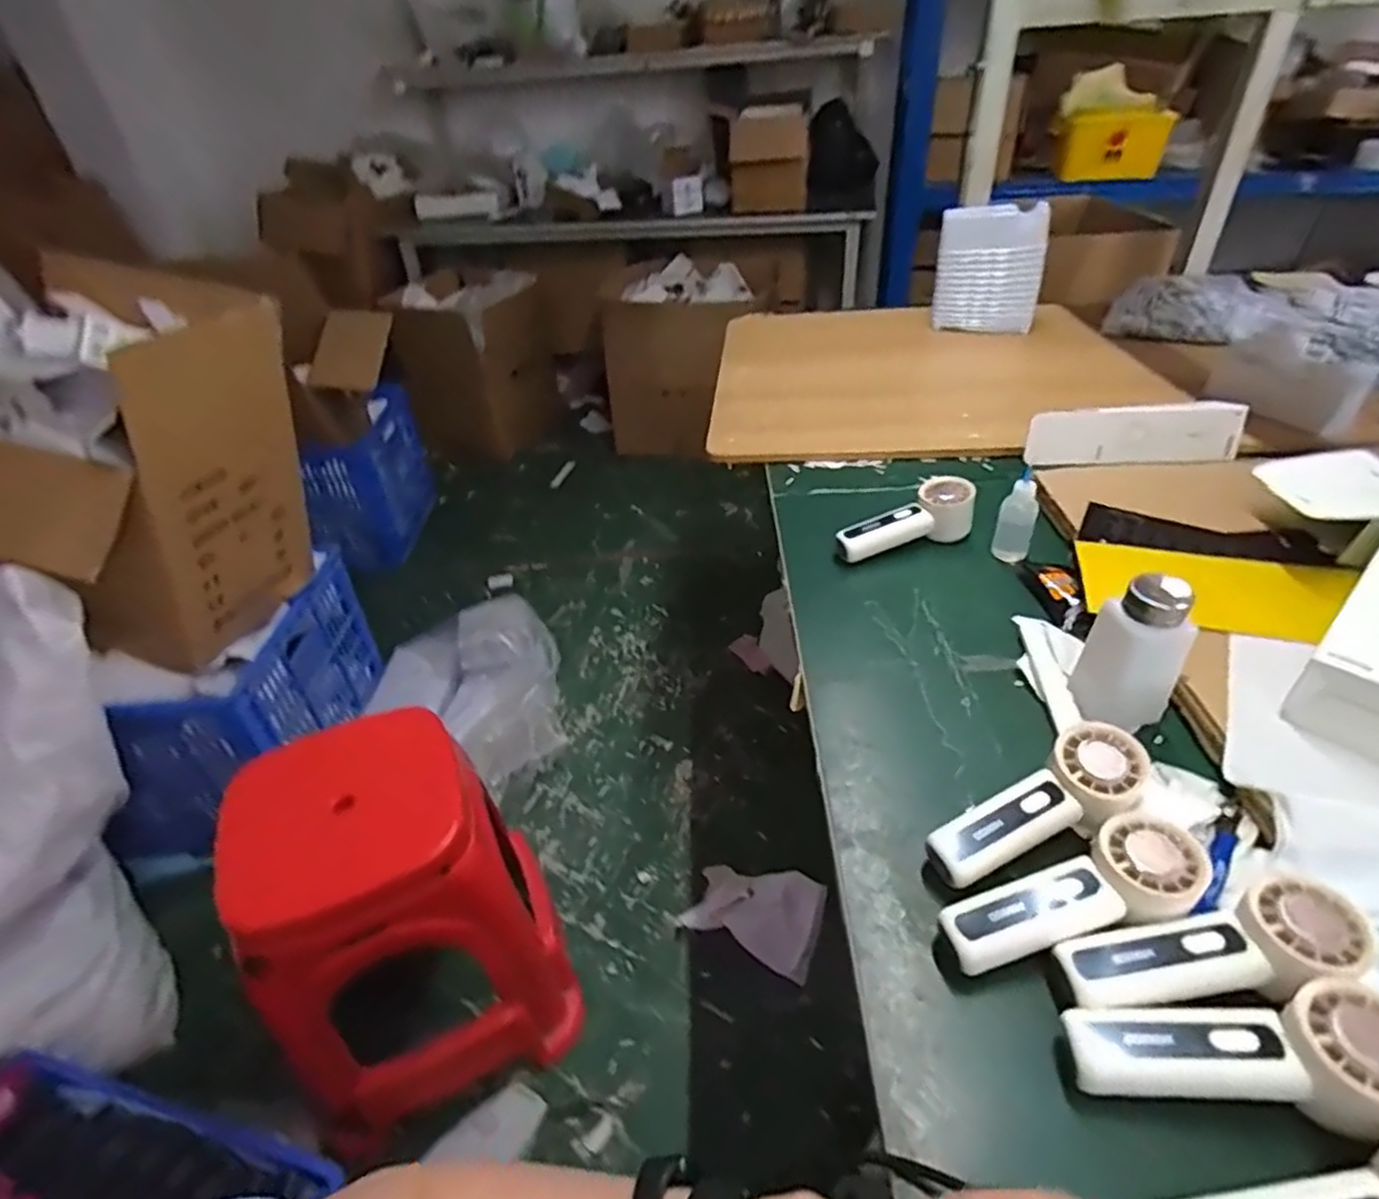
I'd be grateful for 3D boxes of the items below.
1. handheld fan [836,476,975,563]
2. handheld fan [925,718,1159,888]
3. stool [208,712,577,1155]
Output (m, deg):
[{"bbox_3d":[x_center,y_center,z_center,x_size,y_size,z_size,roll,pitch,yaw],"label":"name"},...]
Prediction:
[{"bbox_3d":[0.234,-0.089,0.768,0.155,0.054,0.048,-13,38,-10],"label":"handheld fan"},{"bbox_3d":[0.237,0.142,0.476,0.158,0.032,0.051,-29,41,-5],"label":"handheld fan"},{"bbox_3d":[-0.373,0.426,0.936,0.304,0.463,0.292,-27,42,-27],"label":"stool"}]

